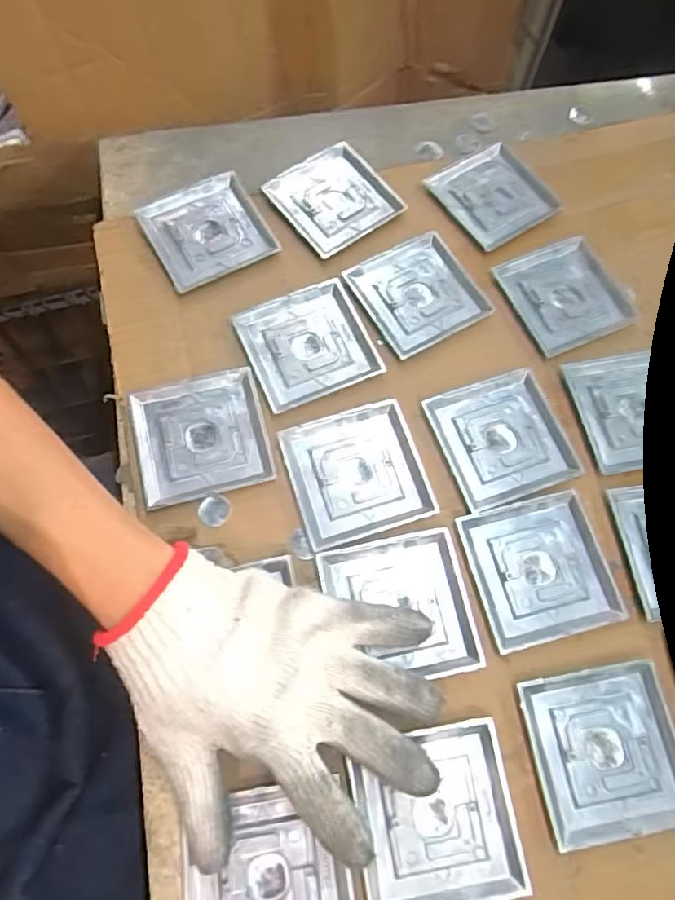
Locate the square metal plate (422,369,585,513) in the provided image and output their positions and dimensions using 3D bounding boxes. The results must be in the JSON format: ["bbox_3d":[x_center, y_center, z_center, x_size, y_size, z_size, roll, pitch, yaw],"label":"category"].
[{"bbox_3d":[0.122,-0.010,0.407,0.092,0.004,0.089,-19,71,-9],"label":"square metal plate"}]

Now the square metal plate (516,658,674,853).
[{"bbox_3d":[0.165,0.182,0.338,0.092,0.005,0.090,-9,70,-5],"label":"square metal plate"}]

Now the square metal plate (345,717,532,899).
[{"bbox_3d":[0.057,0.212,0.322,0.091,0.007,0.088,-9,70,-5],"label":"square metal plate"}]

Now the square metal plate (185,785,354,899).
[{"bbox_3d":[-0.039,0.238,0.307,0.089,0.011,0.087,-7,70,-5],"label":"square metal plate"}]

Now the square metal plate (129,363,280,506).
[{"bbox_3d":[-0.099,-0.010,0.400,0.091,0.005,0.089,-14,71,-7],"label":"square metal plate"}]

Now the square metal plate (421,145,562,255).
[{"bbox_3d":[0.134,-0.223,0.485,0.085,0.005,0.088,-31,73,-12],"label":"square metal plate"}]

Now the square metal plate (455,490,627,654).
[{"bbox_3d":[0.137,0.080,0.375,0.091,0.004,0.089,-13,71,-7],"label":"square metal plate"}]

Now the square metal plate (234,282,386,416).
[{"bbox_3d":[-0.023,-0.081,0.428,0.091,0.007,0.087,-23,72,-10],"label":"square metal plate"}]

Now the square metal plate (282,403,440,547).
[{"bbox_3d":[0.014,0.016,0.391,0.091,0.004,0.090,-16,71,-8],"label":"square metal plate"}]

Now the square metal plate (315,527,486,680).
[{"bbox_3d":[0.041,0.103,0.362,0.091,0.007,0.089,-11,70,-6],"label":"square metal plate"}]

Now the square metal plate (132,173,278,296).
[{"bbox_3d":[-0.107,-0.181,0.459,0.092,0.012,0.084,-28,73,-11],"label":"square metal plate"}]

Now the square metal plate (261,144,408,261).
[{"bbox_3d":[-0.003,-0.216,0.475,0.088,0.008,0.088,-35,74,-14],"label":"square metal plate"}]

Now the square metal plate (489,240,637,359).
[{"bbox_3d":[0.184,-0.126,0.450,0.089,0.005,0.089,-23,72,-10],"label":"square metal plate"}]

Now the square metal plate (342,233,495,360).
[{"bbox_3d":[0.065,-0.126,0.449,0.090,0.007,0.088,-28,73,-11],"label":"square metal plate"}]

